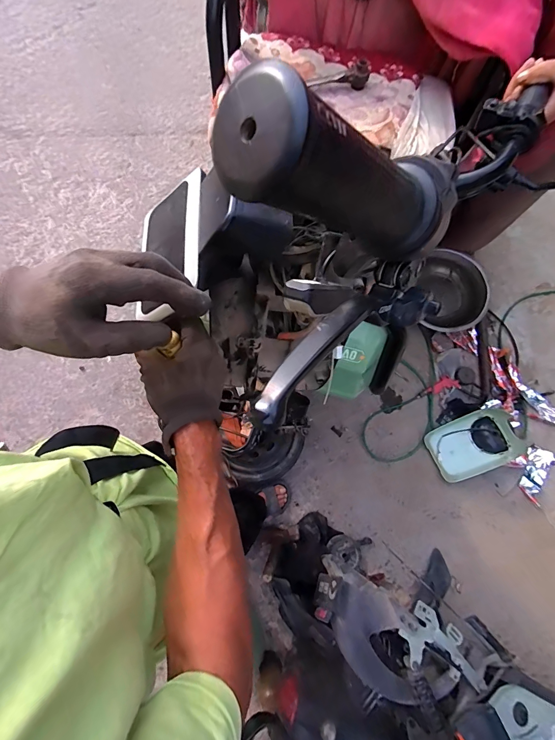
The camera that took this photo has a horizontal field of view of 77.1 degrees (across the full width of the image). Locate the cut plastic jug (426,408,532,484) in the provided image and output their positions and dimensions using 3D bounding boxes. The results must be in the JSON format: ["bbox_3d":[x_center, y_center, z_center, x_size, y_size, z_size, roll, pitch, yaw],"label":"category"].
[{"bbox_3d":[0.731,0.276,1.300,0.303,0.040,0.204,-26,71,12],"label":"cut plastic jug"}]

